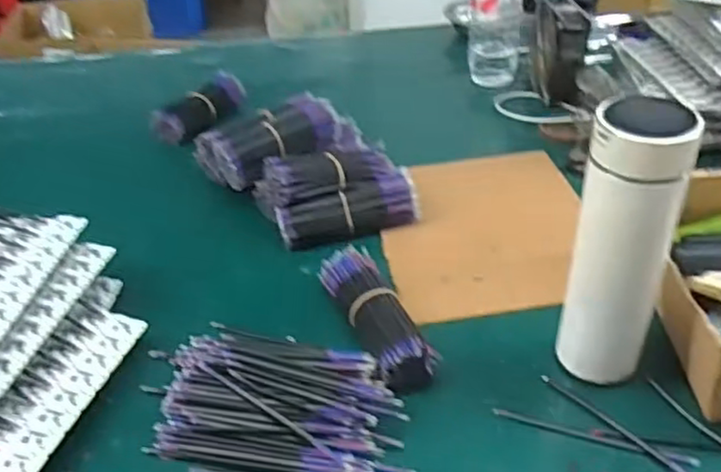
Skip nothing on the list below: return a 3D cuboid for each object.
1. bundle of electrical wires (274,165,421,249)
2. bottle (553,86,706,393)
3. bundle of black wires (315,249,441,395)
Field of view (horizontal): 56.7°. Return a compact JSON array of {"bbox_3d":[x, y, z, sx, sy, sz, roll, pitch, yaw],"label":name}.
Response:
[{"bbox_3d":[-0.014,-0.026,0.710,0.152,0.044,0.047,-15,38,-16],"label":"bundle of electrical wires"},{"bbox_3d":[0.191,0.013,0.491,0.066,0.223,0.059,13,39,19],"label":"bottle"},{"bbox_3d":[0.015,0.069,0.584,0.052,0.037,0.161,-17,38,-18],"label":"bundle of black wires"}]

